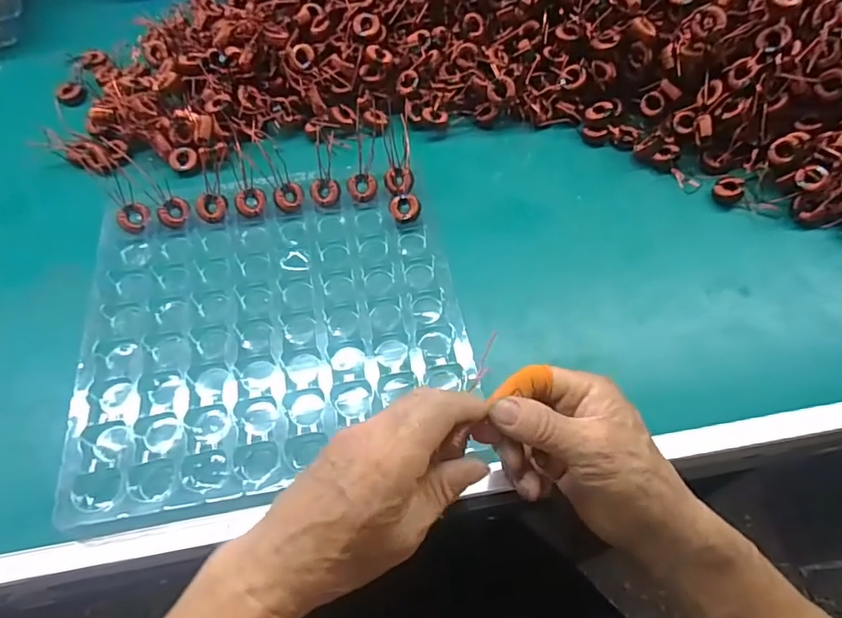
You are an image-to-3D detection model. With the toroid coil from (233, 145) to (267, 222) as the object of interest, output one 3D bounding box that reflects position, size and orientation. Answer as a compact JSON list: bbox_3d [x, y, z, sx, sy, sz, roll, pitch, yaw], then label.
[{"bbox_3d":[-0.160,-0.116,0.485,0.026,0.010,0.069,-15,86,-6],"label":"toroid coil"}]

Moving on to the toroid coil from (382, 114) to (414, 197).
[{"bbox_3d":[-0.023,-0.149,0.497,0.025,0.020,0.100,-4,60,-3],"label":"toroid coil"}]

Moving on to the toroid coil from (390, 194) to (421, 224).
[{"bbox_3d":[-0.014,-0.091,0.476,0.027,0.007,0.026,-11,61,-7],"label":"toroid coil"}]

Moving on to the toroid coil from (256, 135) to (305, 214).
[{"bbox_3d":[-0.129,-0.122,0.486,0.026,0.009,0.073,-22,85,-9],"label":"toroid coil"}]

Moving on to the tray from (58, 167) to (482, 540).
[{"bbox_3d":[-0.118,0.000,0.426,0.278,0.024,0.298,-10,59,-6],"label":"tray"}]

